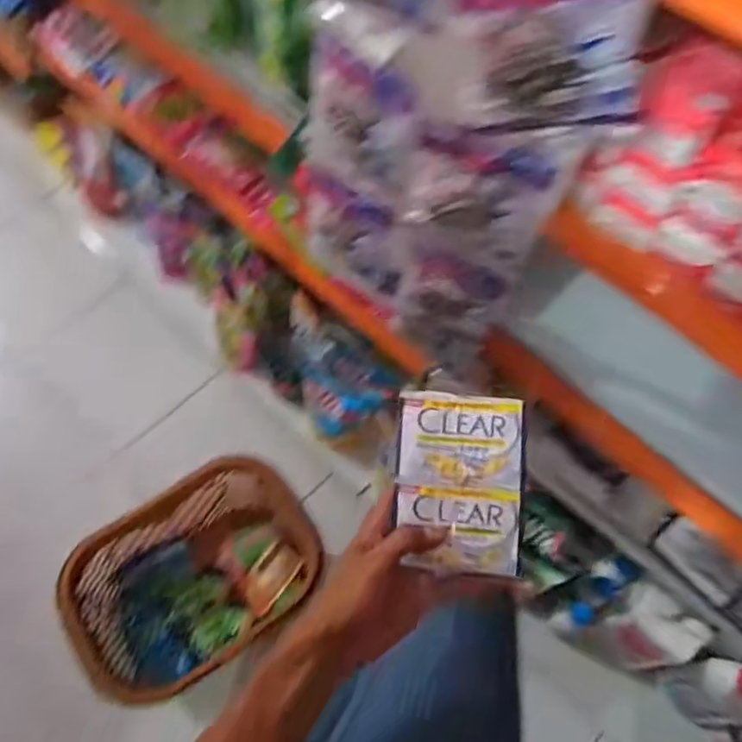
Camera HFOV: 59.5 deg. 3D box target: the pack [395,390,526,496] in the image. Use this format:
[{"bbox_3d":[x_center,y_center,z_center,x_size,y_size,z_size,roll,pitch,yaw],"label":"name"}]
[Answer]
[{"bbox_3d":[0.067,0.053,0.479,0.091,0.007,0.068,4,81,5],"label":"pack"}]

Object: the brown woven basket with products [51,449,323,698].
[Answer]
[{"bbox_3d":[-0.262,0.308,0.997,0.348,0.168,0.232,-34,69,-18],"label":"brown woven basket with products"}]

